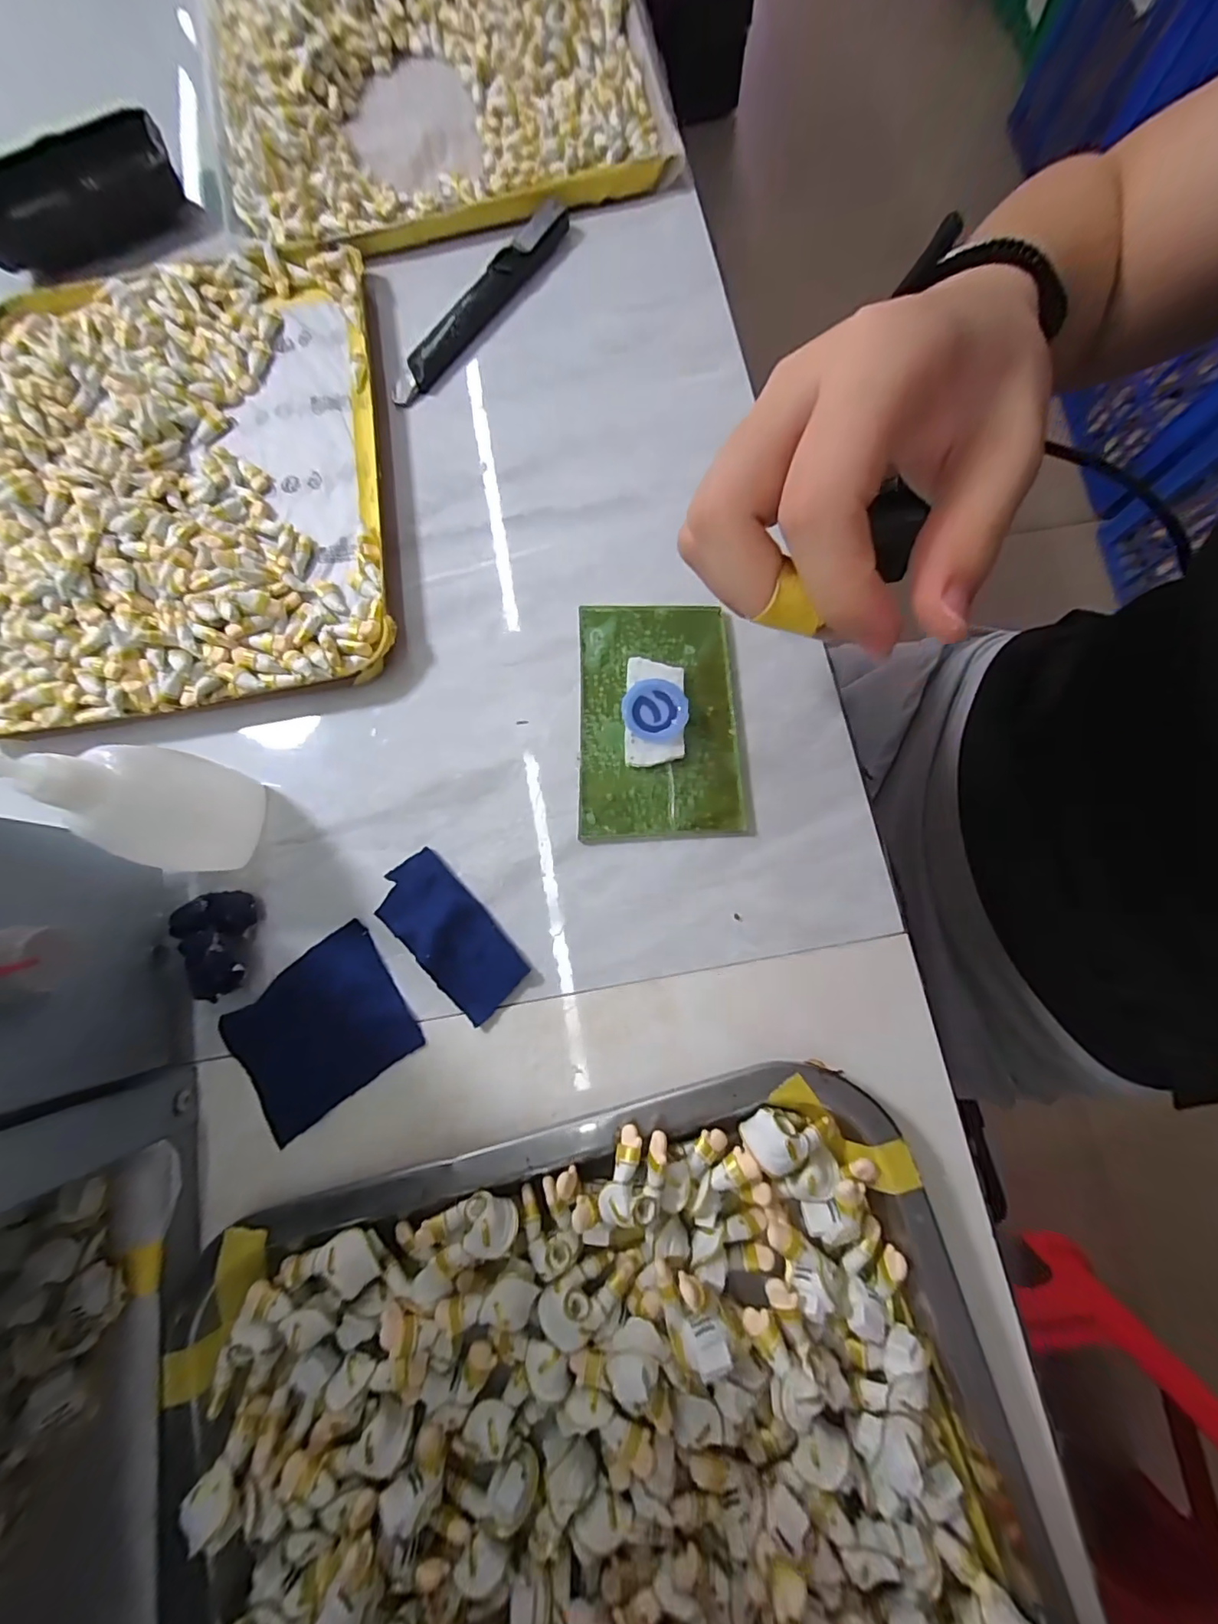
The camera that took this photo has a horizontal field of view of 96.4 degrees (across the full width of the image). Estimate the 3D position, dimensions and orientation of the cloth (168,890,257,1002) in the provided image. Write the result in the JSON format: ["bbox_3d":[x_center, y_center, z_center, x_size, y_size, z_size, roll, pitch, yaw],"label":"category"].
[{"bbox_3d":[-0.157,0.052,0.216,0.026,0.023,0.041,-13,78,-1],"label":"cloth"}]

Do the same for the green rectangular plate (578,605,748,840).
[{"bbox_3d":[0.021,-0.041,0.233,0.067,0.012,0.101,-2,78,2],"label":"green rectangular plate"}]

